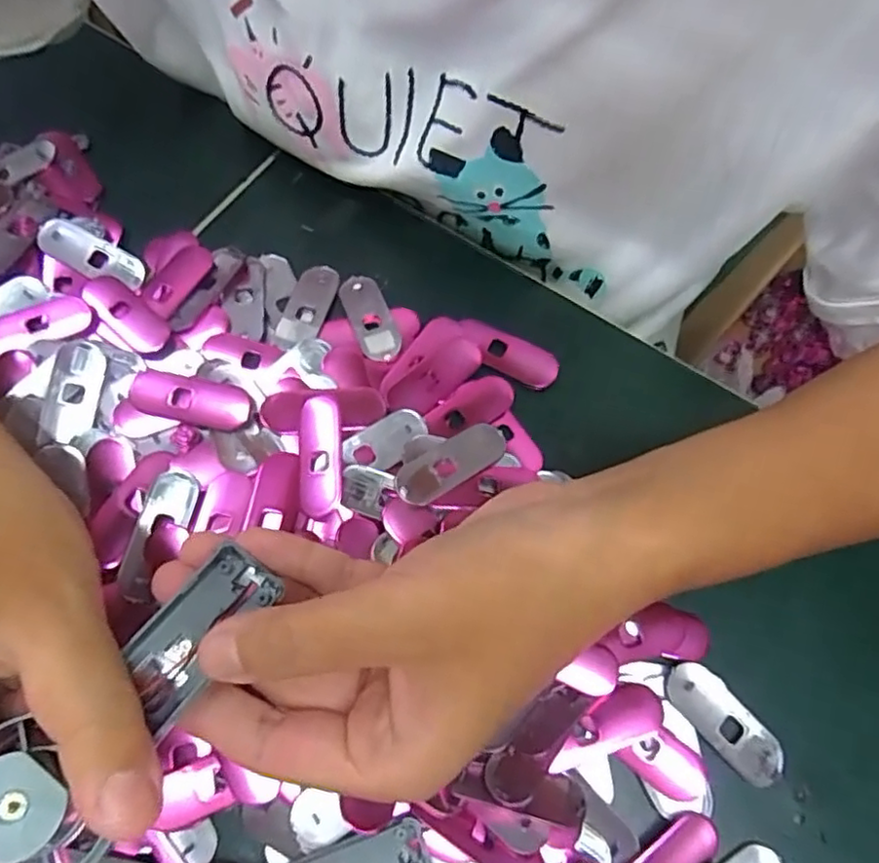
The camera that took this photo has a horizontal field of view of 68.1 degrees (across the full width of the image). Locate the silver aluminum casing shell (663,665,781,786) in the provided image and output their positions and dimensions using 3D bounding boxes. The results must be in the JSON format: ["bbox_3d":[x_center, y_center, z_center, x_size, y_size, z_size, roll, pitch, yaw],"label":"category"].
[{"bbox_3d":[0.104,0.106,0.237,0.019,0.007,0.049,-41,76,-16],"label":"silver aluminum casing shell"}]

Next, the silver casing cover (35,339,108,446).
[{"bbox_3d":[-0.149,-0.015,0.264,0.015,0.013,0.043,9,69,1],"label":"silver casing cover"}]

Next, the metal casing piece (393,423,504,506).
[{"bbox_3d":[0.005,0.013,0.264,0.049,0.009,0.019,-33,74,-14],"label":"metal casing piece"}]

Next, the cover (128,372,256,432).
[{"bbox_3d":[-0.101,-0.012,0.265,0.048,0.008,0.017,11,69,2],"label":"cover"}]

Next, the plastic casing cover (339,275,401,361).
[{"bbox_3d":[-0.031,-0.052,0.294,0.016,0.007,0.049,-20,72,-10],"label":"plastic casing cover"}]

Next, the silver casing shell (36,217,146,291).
[{"bbox_3d":[-0.157,-0.080,0.291,0.047,0.007,0.017,24,70,6],"label":"silver casing shell"}]

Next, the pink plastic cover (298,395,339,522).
[{"bbox_3d":[-0.048,0.009,0.258,0.016,0.012,0.050,-1,69,-3],"label":"pink plastic cover"}]

